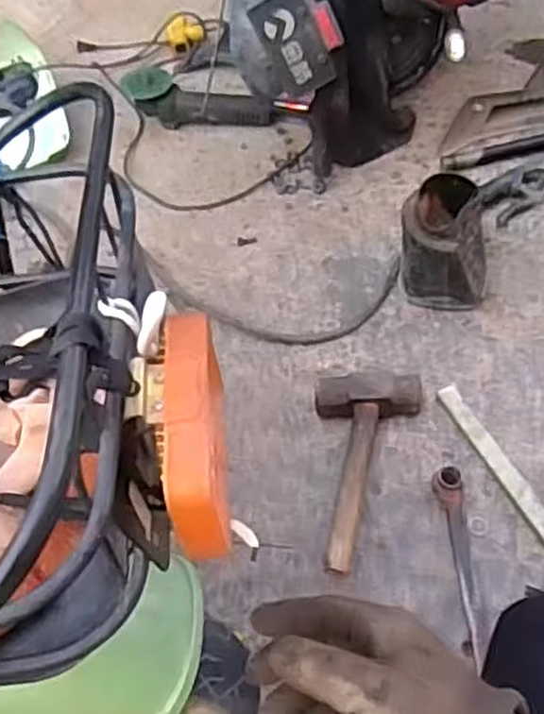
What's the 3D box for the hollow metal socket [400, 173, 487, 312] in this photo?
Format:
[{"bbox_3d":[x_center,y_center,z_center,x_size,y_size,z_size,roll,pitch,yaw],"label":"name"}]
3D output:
[{"bbox_3d":[0.252,-0.152,1.105,0.124,0.168,0.146,9,55,13],"label":"hollow metal socket"}]

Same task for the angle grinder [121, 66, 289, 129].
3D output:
[{"bbox_3d":[-0.151,-0.500,1.484,0.333,0.082,0.093,18,57,19],"label":"angle grinder"}]

